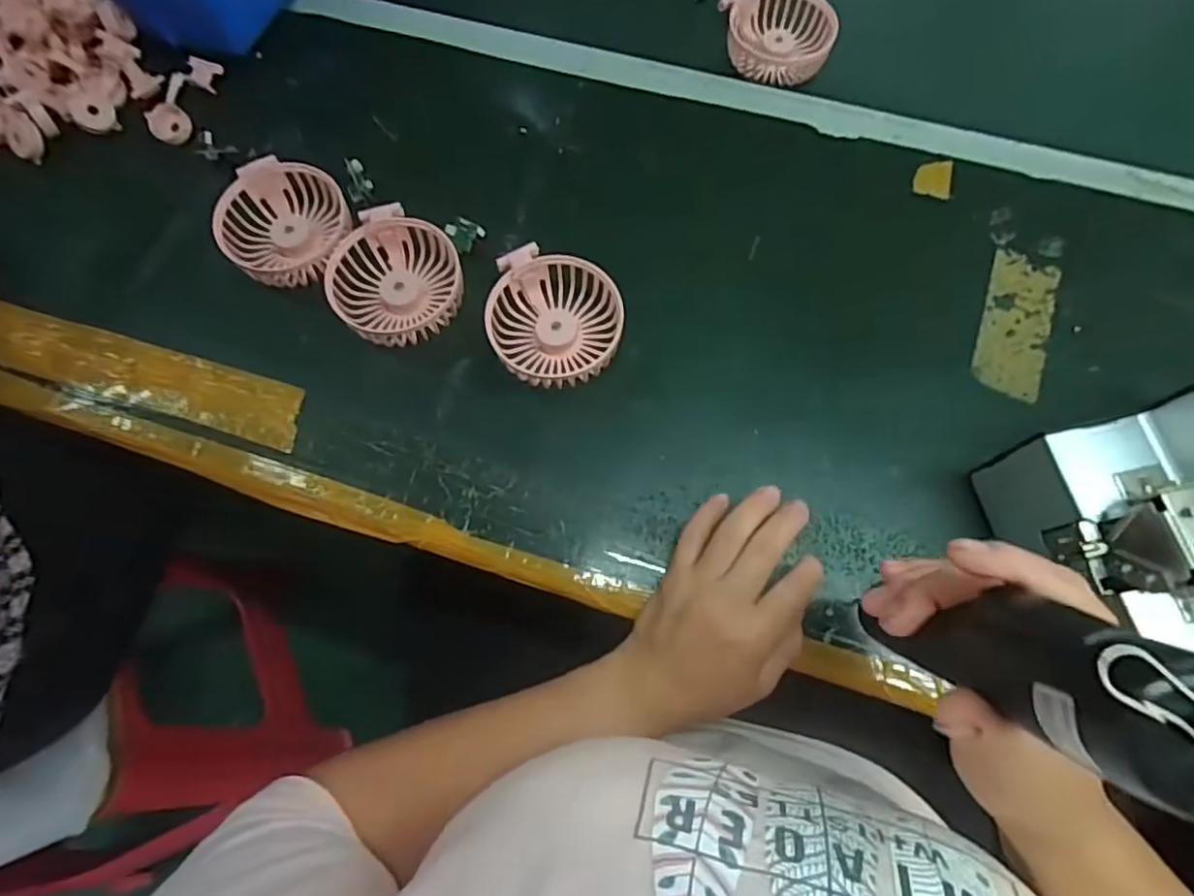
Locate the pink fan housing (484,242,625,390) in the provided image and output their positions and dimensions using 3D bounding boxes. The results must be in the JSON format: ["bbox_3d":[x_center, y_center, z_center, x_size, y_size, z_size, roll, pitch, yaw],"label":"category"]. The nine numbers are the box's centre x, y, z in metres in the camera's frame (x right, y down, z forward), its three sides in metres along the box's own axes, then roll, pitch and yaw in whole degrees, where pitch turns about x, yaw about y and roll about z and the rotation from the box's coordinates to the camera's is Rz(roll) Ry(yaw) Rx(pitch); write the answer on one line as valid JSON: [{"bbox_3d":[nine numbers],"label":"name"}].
[{"bbox_3d":[-0.028,-0.086,0.432,0.089,0.028,0.090,1,67,-2],"label":"pink fan housing"}]

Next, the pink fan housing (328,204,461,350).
[{"bbox_3d":[-0.142,-0.119,0.448,0.087,0.038,0.090,1,67,-2],"label":"pink fan housing"}]

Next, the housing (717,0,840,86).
[{"bbox_3d":[0.157,-0.358,0.551,0.090,0.030,0.082,-2,67,-3],"label":"housing"}]

